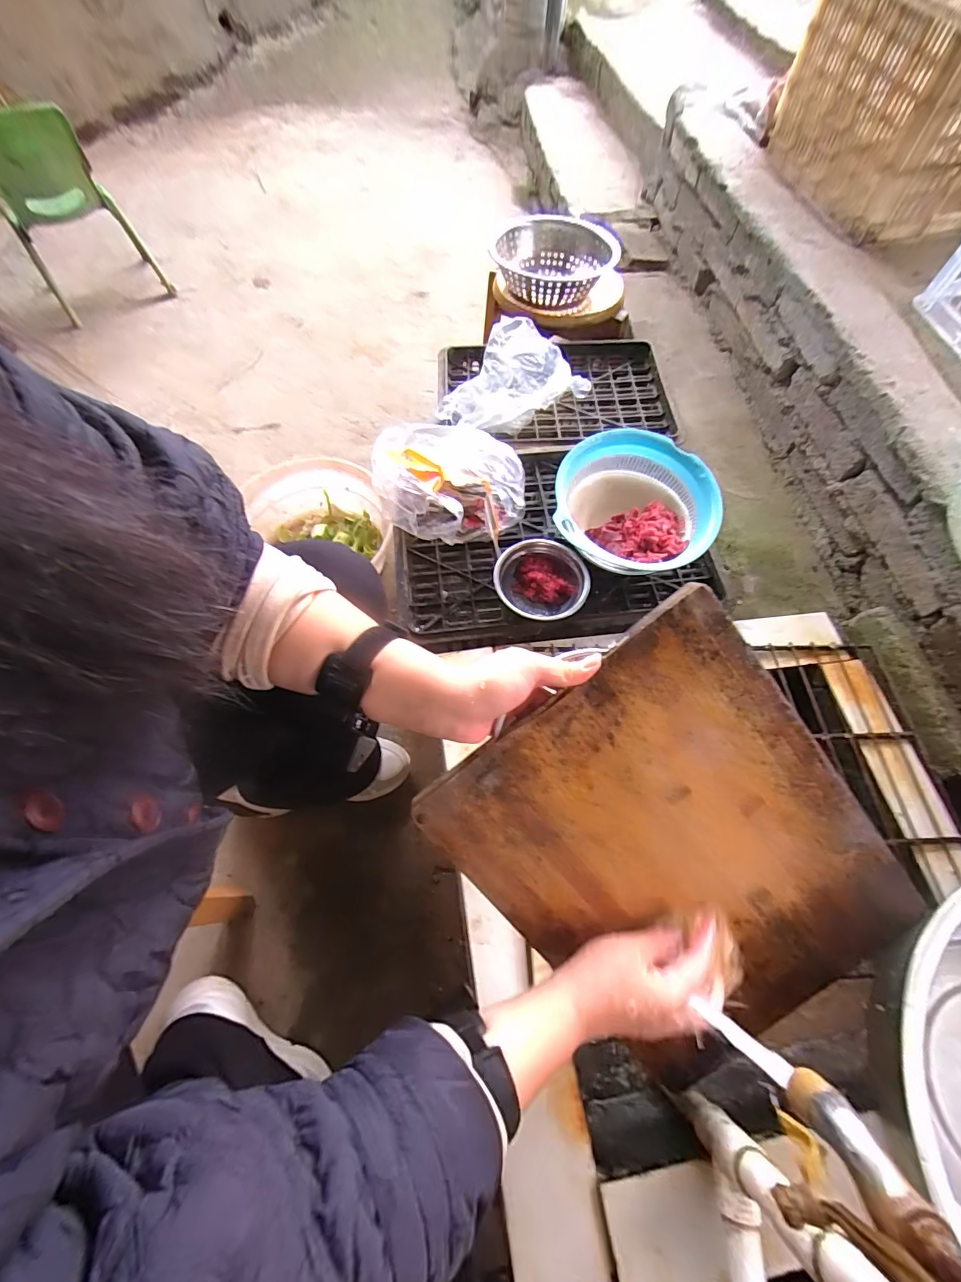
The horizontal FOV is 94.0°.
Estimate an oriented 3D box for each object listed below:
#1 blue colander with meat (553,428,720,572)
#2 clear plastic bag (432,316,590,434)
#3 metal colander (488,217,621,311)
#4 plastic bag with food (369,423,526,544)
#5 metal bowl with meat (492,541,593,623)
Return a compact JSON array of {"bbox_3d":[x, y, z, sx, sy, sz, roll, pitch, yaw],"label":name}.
[{"bbox_3d":[0.213,-0.181,0.636,0.205,0.107,0.204,0,64,0],"label":"blue colander with meat"},{"bbox_3d":[0.060,-0.482,0.818,0.287,0.128,0.139,-37,69,-17],"label":"clear plastic bag"},{"bbox_3d":[0.157,-0.794,0.938,0.238,0.089,0.209,13,65,6],"label":"metal colander"},{"bbox_3d":[-0.057,-0.232,0.677,0.184,0.110,0.185,-28,67,-13],"label":"plastic bag with food"},{"bbox_3d":[0.082,-0.078,0.636,0.132,0.044,0.111,27,67,13],"label":"metal bowl with meat"}]

